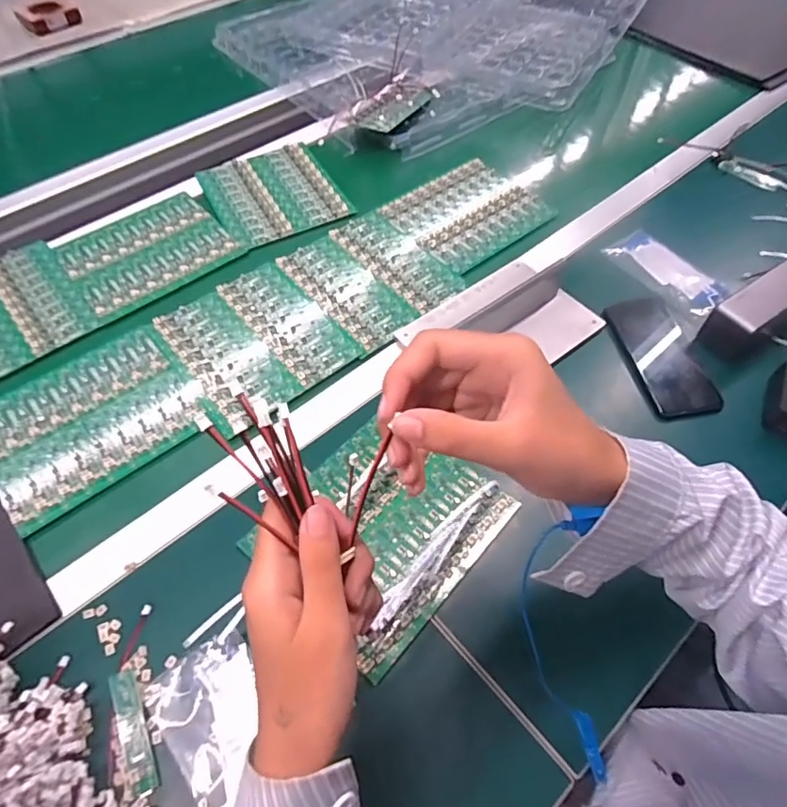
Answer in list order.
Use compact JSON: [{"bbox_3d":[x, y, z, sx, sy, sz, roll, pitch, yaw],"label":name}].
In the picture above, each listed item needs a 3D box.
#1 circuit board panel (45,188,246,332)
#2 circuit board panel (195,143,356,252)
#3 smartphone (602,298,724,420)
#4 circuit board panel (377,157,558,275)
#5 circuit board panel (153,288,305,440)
[{"bbox_3d":[-0.325,-0.200,0.692,0.203,0.018,0.172,-36,62,-21],"label":"circuit board panel"},{"bbox_3d":[-0.174,-0.306,0.759,0.172,0.010,0.192,-24,58,-14],"label":"circuit board panel"},{"bbox_3d":[0.296,-0.054,0.579,0.070,0.016,0.156,-10,56,-5],"label":"smartphone"},{"bbox_3d":[0.103,-0.267,0.727,0.190,0.011,0.167,-34,61,-20],"label":"circuit board panel"},{"bbox_3d":[-0.193,-0.055,0.594,0.091,0.004,0.197,-34,64,-19],"label":"circuit board panel"}]

